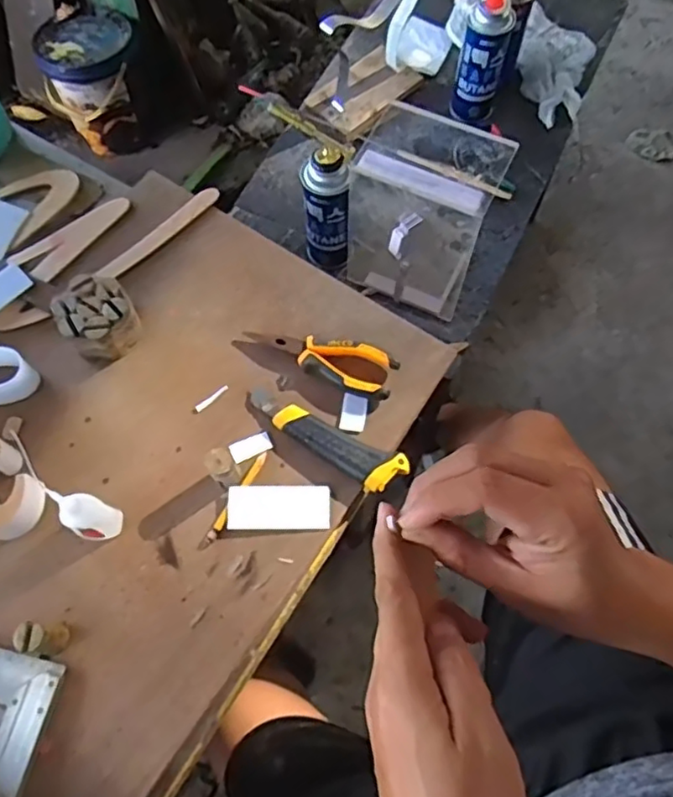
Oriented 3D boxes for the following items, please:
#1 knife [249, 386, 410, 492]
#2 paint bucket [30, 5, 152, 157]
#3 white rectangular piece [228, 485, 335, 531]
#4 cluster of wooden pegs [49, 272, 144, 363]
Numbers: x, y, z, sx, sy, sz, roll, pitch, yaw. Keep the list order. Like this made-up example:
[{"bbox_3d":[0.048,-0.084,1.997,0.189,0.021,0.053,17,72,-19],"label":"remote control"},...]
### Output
[{"bbox_3d":[-0.014,0.038,0.594,0.166,0.020,0.039,28,71,10],"label":"knife"},{"bbox_3d":[-0.570,-0.748,1.484,0.220,0.232,0.212,0,69,0],"label":"paint bucket"},{"bbox_3d":[-0.052,0.100,0.576,0.093,0.006,0.040,-1,69,-1],"label":"white rectangular piece"},{"bbox_3d":[-0.239,-0.080,0.628,0.070,0.050,0.075,0,69,0],"label":"cluster of wooden pegs"}]

